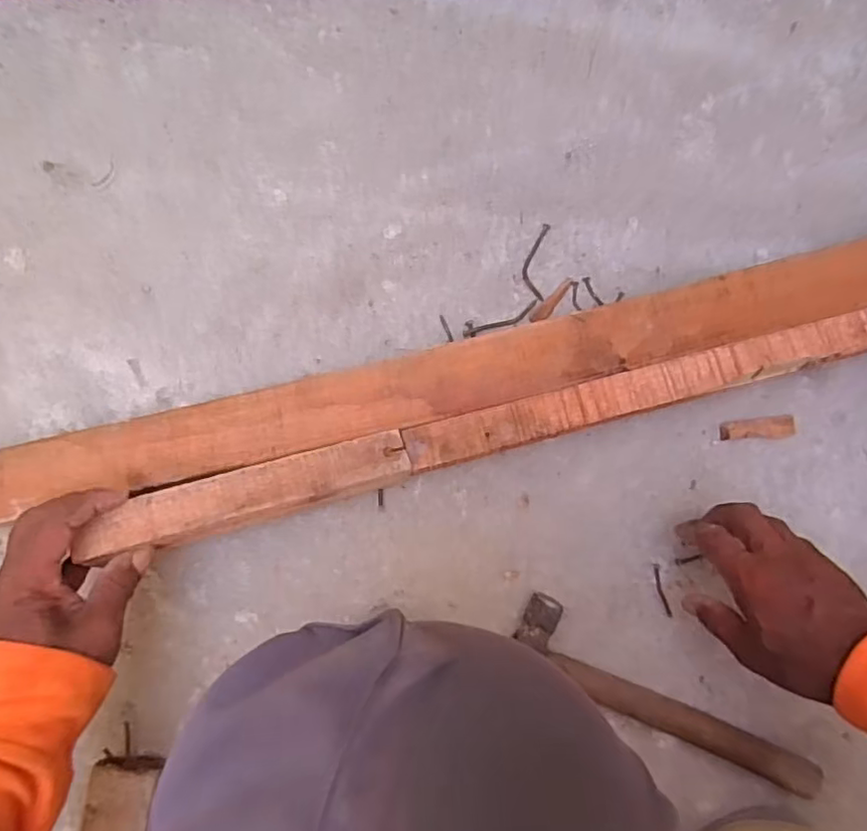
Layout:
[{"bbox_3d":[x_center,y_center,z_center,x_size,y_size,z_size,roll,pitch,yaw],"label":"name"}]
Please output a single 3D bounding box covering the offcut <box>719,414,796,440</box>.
[{"bbox_3d":[0.282,0.012,0.536,0.064,0.013,0.020,-5,89,-4],"label":"offcut"}]

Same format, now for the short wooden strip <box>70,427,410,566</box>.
[{"bbox_3d":[-0.128,0.056,0.442,0.225,0.012,0.038,-15,90,-12],"label":"short wooden strip"}]

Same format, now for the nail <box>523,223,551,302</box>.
[{"bbox_3d":[0.088,-0.134,0.534,0.020,0.004,0.067,7,89,-4],"label":"nail"}]

